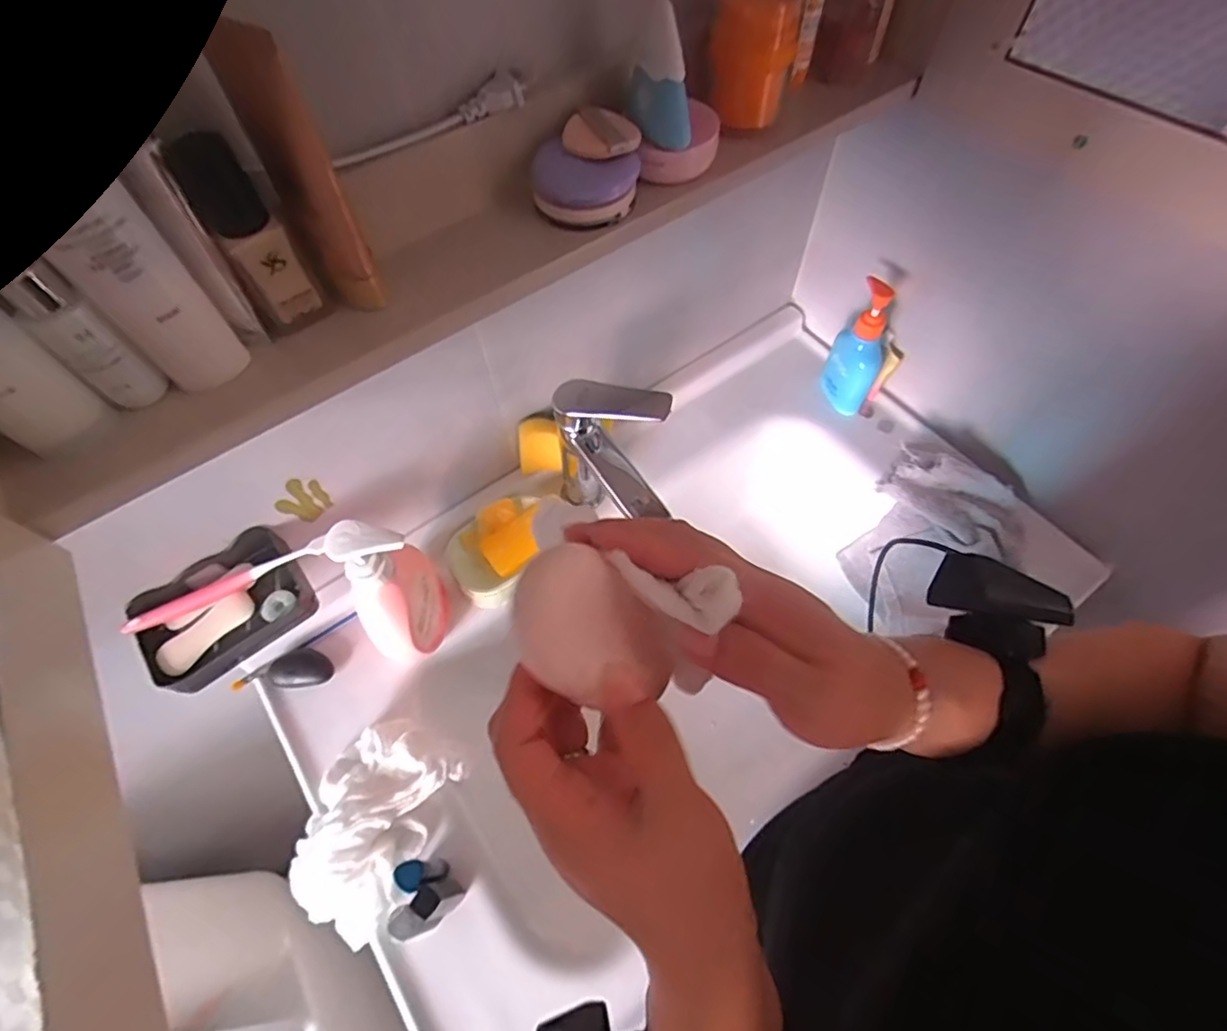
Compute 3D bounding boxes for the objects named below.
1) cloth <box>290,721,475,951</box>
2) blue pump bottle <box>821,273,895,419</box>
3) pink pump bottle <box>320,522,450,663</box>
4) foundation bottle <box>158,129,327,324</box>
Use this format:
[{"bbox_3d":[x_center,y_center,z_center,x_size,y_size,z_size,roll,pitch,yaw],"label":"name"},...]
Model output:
[{"bbox_3d":[-0.226,0.275,0.538,0.117,0.049,0.163,26,65,16],"label":"cloth"},{"bbox_3d":[0.299,-0.201,0.724,0.064,0.171,0.056,23,64,14],"label":"blue pump bottle"},{"bbox_3d":[-0.203,0.068,0.546,0.085,0.204,0.081,-40,66,-18],"label":"pink pump bottle"},{"bbox_3d":[-0.200,-0.155,0.328,0.033,0.097,0.024,-32,64,-15],"label":"foundation bottle"}]

